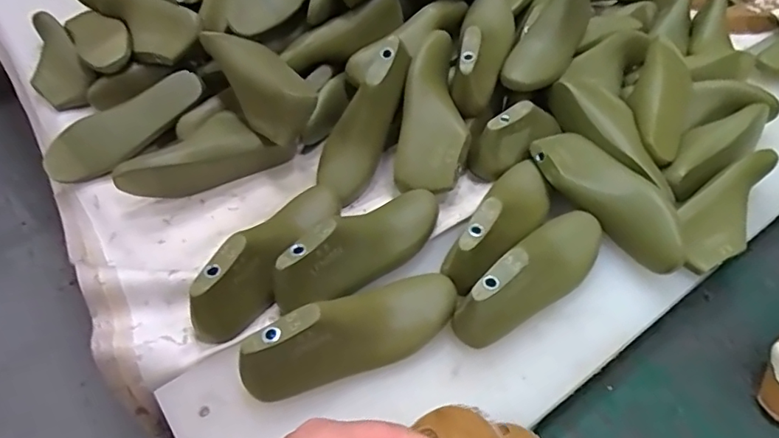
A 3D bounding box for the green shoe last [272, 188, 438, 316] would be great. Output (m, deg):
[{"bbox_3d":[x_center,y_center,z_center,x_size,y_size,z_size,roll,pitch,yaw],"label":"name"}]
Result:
[{"bbox_3d":[-0.026,0.024,0.591,0.066,0.074,0.235,33,55,26],"label":"green shoe last"}]

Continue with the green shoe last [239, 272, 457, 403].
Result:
[{"bbox_3d":[-0.030,0.107,0.516,0.221,0.074,0.057,-24,52,-21],"label":"green shoe last"}]

